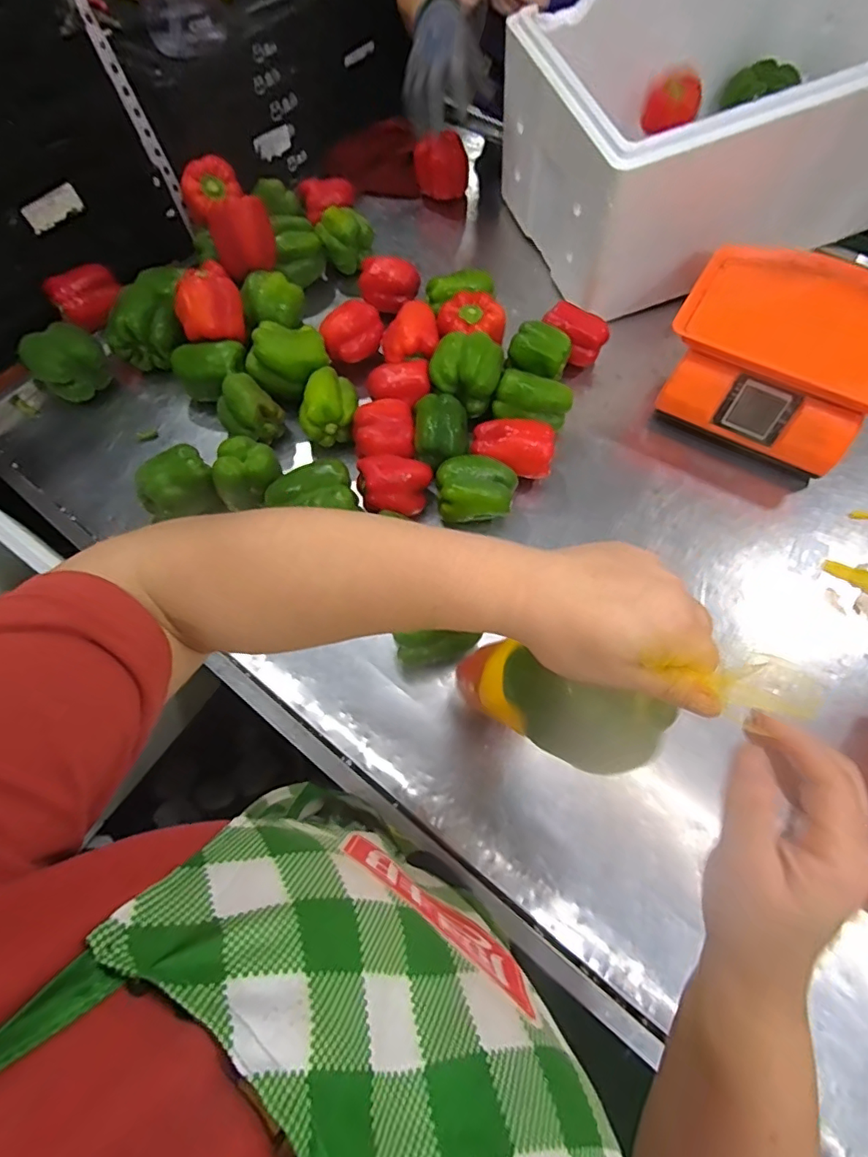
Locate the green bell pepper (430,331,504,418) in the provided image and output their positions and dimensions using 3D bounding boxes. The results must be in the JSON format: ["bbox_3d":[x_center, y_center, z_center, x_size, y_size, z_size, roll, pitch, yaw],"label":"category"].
[{"bbox_3d":[0.044,-0.281,0.724,0.094,0.072,0.078,17,68,9],"label":"green bell pepper"}]

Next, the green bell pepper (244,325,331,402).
[{"bbox_3d":[-0.205,-0.311,0.748,0.100,0.069,0.100,33,72,15],"label":"green bell pepper"}]

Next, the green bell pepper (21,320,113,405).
[{"bbox_3d":[-0.540,-0.322,0.782,0.100,0.072,0.086,-36,70,-13],"label":"green bell pepper"}]

